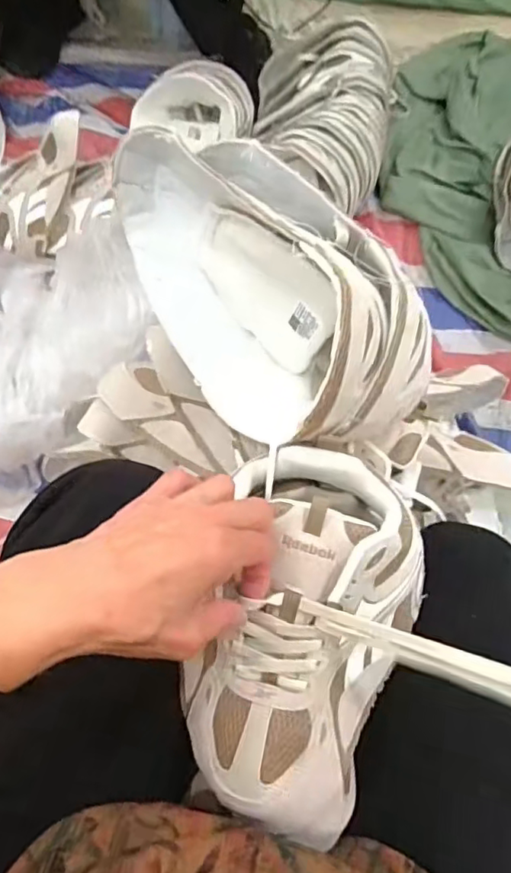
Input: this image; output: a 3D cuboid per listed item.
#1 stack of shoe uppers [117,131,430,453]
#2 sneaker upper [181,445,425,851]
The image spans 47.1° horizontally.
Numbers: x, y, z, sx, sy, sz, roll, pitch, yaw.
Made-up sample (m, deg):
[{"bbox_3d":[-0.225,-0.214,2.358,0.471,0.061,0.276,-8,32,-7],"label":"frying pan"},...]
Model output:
[{"bbox_3d":[0.003,-0.111,0.407,0.134,0.127,0.257,-31,74,-11],"label":"stack of shoe uppers"},{"bbox_3d":[0.033,0.129,0.378,0.132,0.069,0.232,14,84,4],"label":"sneaker upper"}]

